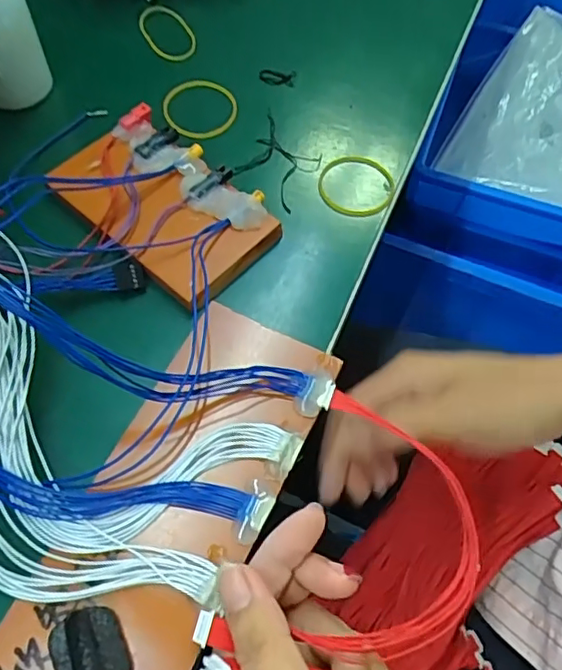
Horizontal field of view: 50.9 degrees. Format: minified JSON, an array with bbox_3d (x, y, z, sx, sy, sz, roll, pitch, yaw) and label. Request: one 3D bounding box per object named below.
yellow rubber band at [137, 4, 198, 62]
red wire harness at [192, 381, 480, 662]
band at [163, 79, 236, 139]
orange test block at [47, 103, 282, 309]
[{"bbox_3d":[-0.080,-0.215,0.420,0.034,0.008,0.067,-18,64,-13],"label":"yellow rubber band"},{"bbox_3d":[0.035,0.092,0.248,0.095,0.021,0.119,26,63,10],"label":"red wire harness"},{"bbox_3d":[-0.052,-0.146,0.378,0.047,0.006,0.049,2,62,-3],"label":"band"},{"bbox_3d":[-0.064,-0.074,0.325,0.074,0.021,0.125,-40,71,-21],"label":"orange test block"}]

